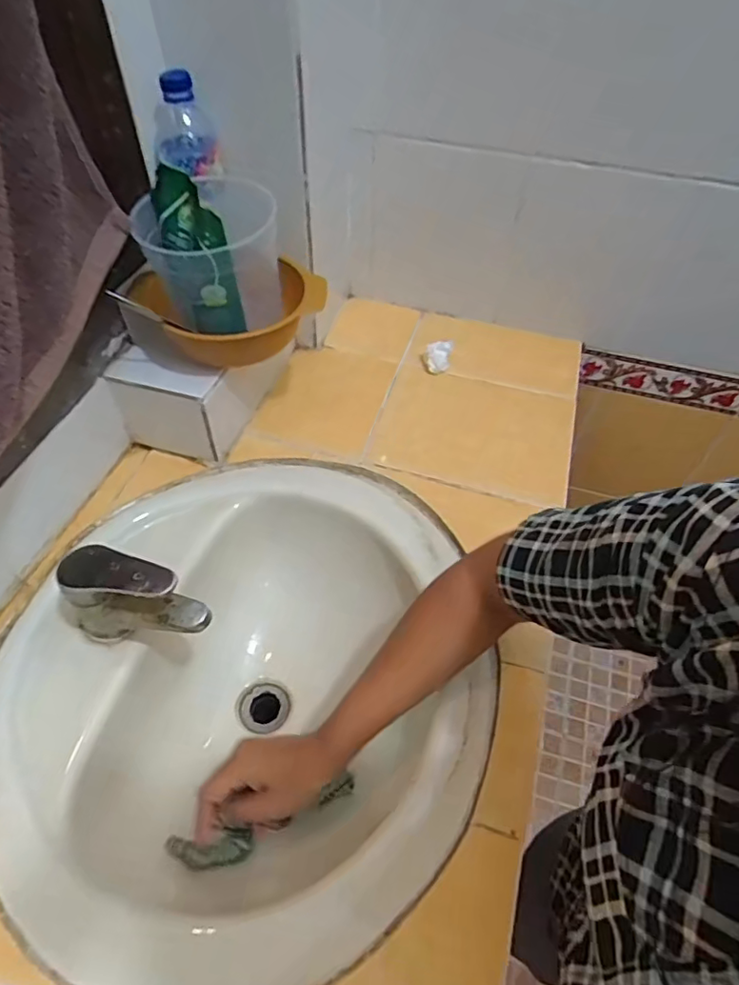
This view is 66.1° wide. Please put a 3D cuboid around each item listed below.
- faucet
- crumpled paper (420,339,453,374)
[{"bbox_3d":[-0.212,0.108,0.517,0.125,0.100,0.058,19,54,12],"label":"faucet"},{"bbox_3d":[0.097,-0.193,0.796,0.042,0.031,0.032,-13,54,-13],"label":"crumpled paper"}]

